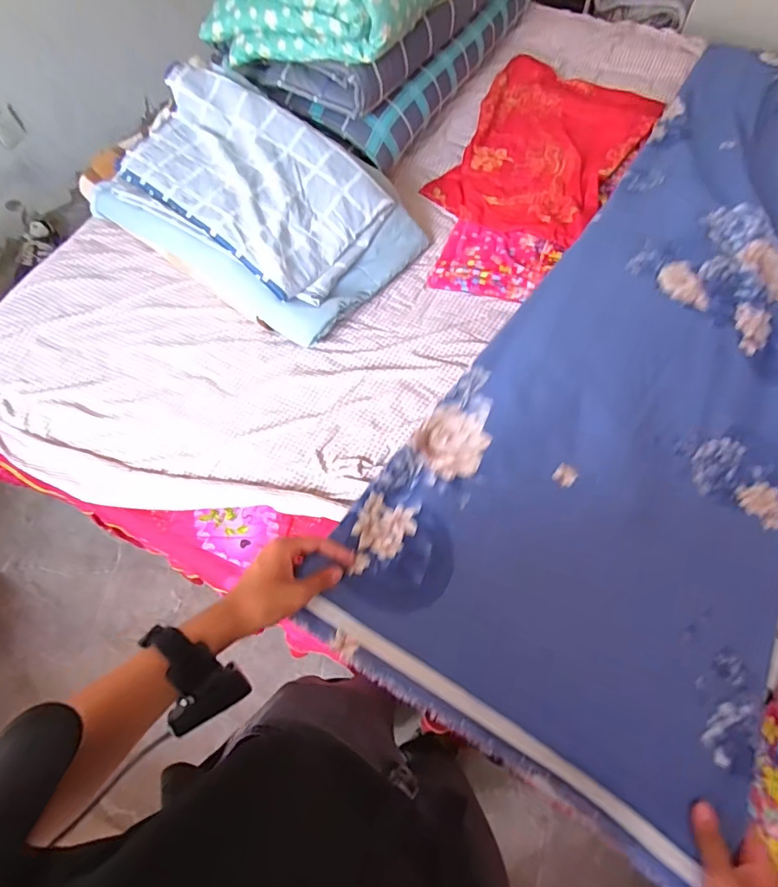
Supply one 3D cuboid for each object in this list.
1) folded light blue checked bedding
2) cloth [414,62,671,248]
[{"bbox_3d":[-0.293,-0.551,1.182,0.646,0.225,0.442,33,73,15],"label":"folded light blue checked bedding"},{"bbox_3d":[0.401,-0.780,1.337,0.430,0.028,0.623,27,71,14],"label":"cloth"}]

